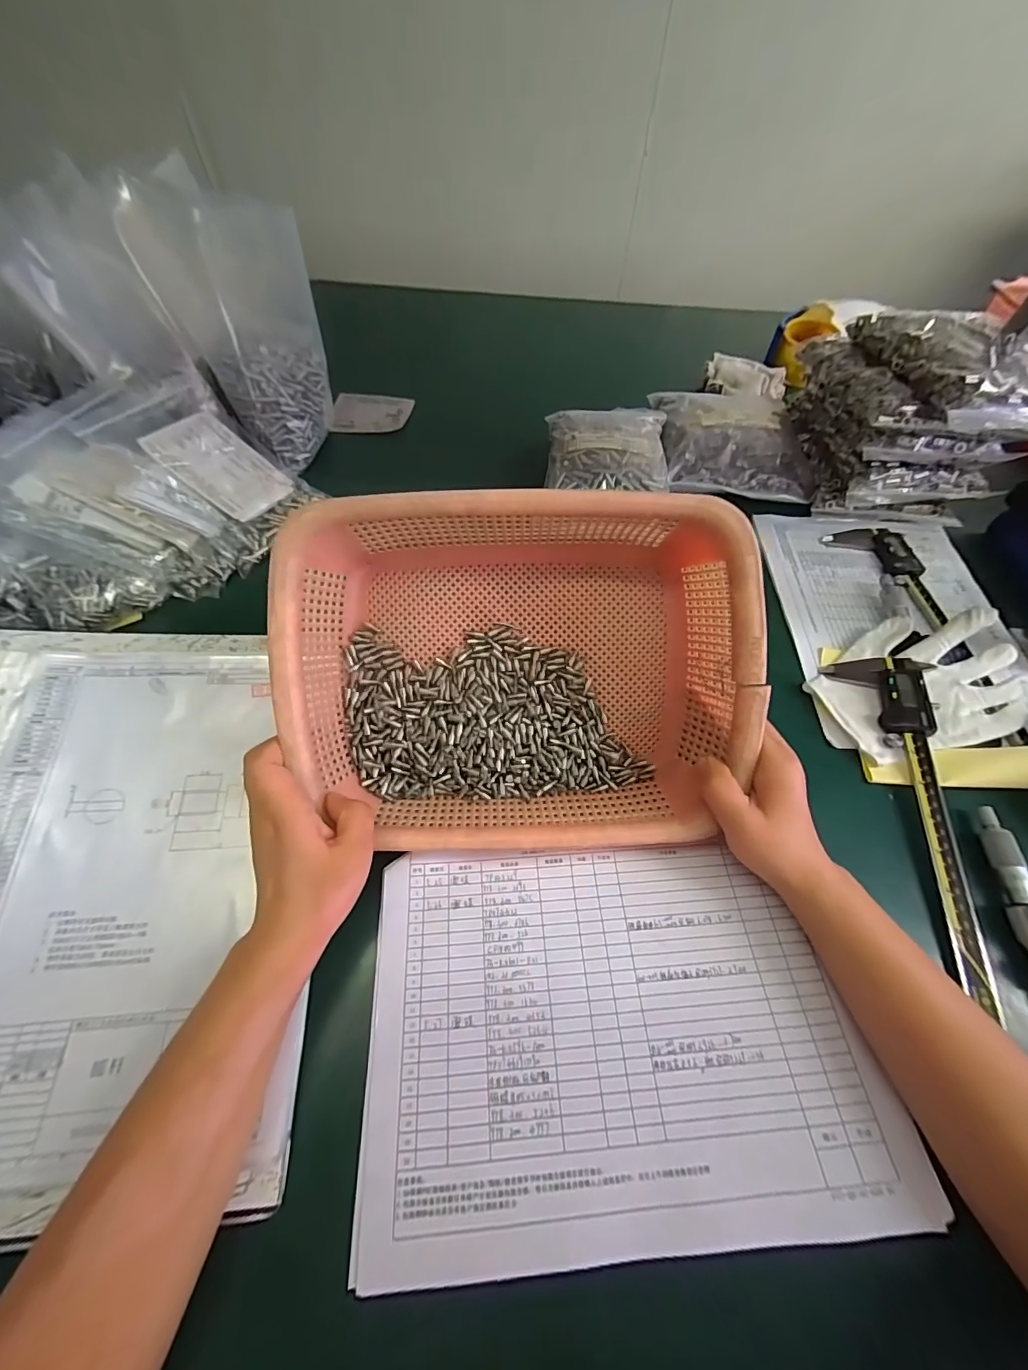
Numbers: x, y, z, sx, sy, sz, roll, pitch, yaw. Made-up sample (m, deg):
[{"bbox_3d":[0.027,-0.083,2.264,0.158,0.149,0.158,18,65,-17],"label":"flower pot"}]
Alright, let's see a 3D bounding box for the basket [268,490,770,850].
[{"bbox_3d":[0.003,-0.004,0.303,0.284,0.093,0.212,-2,88,-4],"label":"basket"}]

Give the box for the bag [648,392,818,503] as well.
[{"bbox_3d":[0.270,-0.312,0.575,0.169,0.044,0.205,4,55,2],"label":"bag"}]

